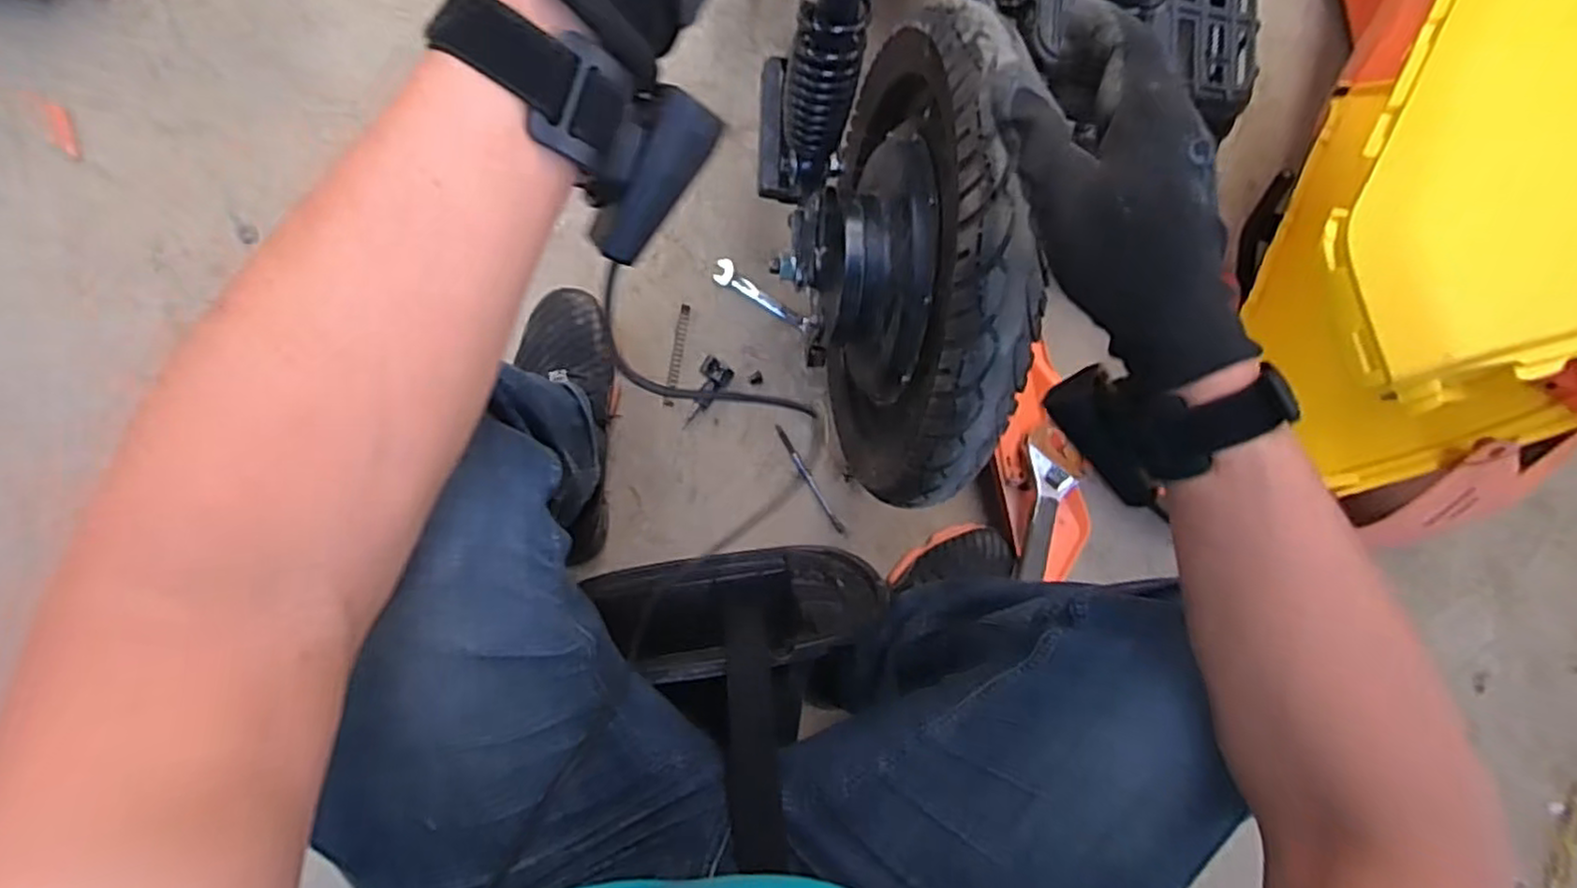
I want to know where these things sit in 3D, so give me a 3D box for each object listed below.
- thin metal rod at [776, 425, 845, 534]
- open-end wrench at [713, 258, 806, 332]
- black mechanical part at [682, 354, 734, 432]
[{"bbox_3d":[0.023,0.041,0.790,0.010,0.010,0.139,-32,96,-8],"label":"thin metal rod"},{"bbox_3d":[-0.031,-0.160,0.775,0.113,0.010,0.025,34,86,-8],"label":"open-end wrench"},{"bbox_3d":[-0.090,-0.053,0.757,0.034,0.023,0.078,31,86,-9],"label":"black mechanical part"}]

